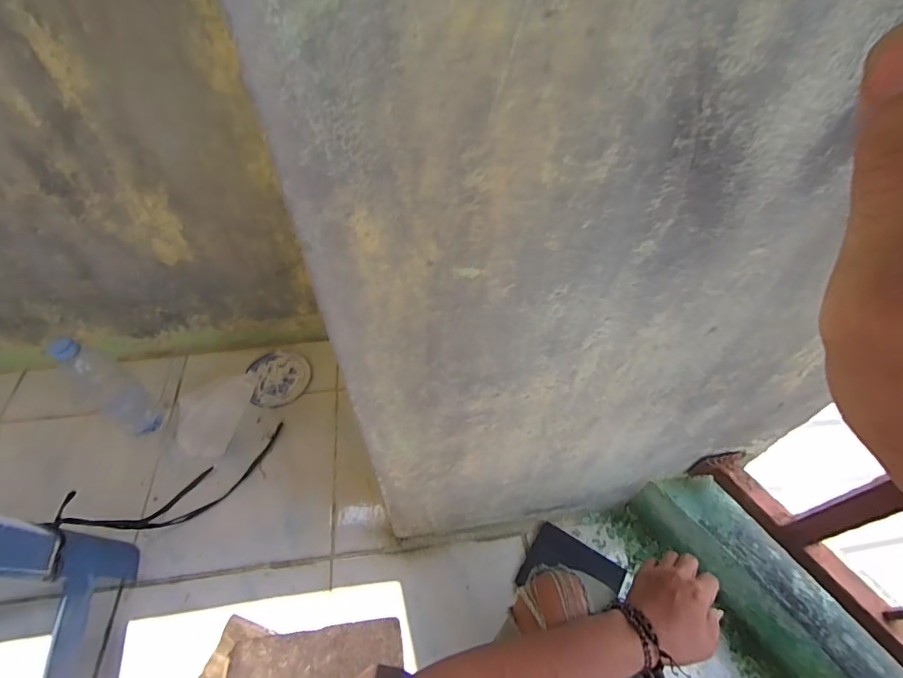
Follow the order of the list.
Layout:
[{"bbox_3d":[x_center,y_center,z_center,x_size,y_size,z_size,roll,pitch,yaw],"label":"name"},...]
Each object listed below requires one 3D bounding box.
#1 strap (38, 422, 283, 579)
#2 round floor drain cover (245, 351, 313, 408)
[{"bbox_3d":[-0.424,0.252,0.680,0.083,0.114,0.303,37,33,24],"label":"strap"},{"bbox_3d":[-0.335,0.075,0.862,0.112,0.017,0.122,-15,55,-12],"label":"round floor drain cover"}]

